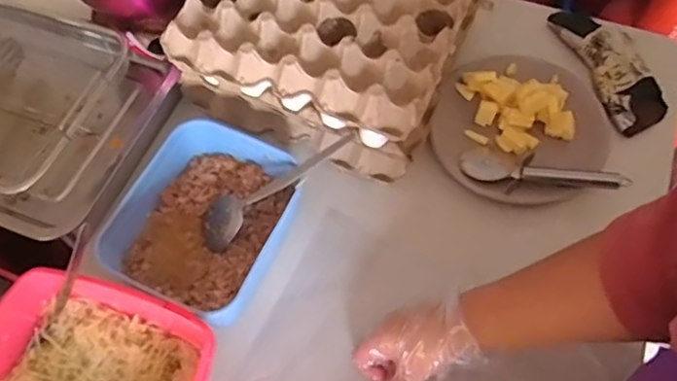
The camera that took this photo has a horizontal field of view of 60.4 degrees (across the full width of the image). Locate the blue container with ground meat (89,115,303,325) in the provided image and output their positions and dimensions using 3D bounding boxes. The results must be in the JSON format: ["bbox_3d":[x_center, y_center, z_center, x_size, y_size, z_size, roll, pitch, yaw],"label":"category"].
[{"bbox_3d":[-0.144,0.026,0.628,0.168,0.055,0.187,24,64,14],"label":"blue container with ground meat"}]

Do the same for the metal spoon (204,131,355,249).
[{"bbox_3d":[-0.069,-0.007,0.632,0.196,0.029,0.051,-34,64,5],"label":"metal spoon"}]

